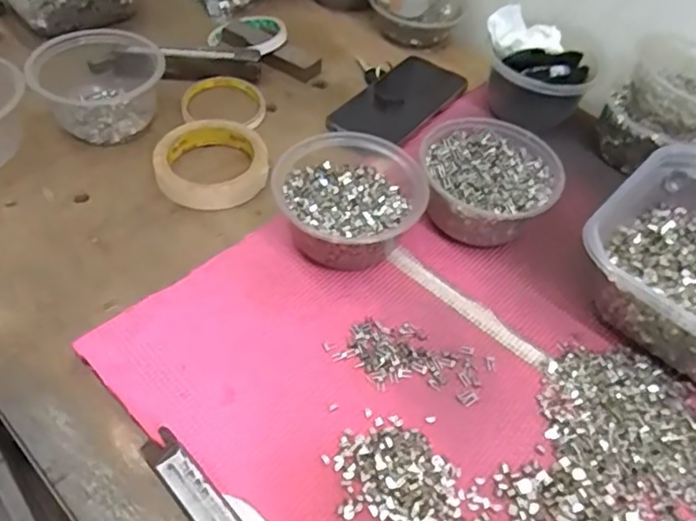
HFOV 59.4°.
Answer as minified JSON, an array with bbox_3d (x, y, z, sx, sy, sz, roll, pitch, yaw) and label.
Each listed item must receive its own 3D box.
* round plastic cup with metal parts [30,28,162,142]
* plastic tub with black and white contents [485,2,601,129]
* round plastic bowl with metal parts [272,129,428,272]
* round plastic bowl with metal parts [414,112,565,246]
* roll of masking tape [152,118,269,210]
[{"bbox_3d":[-0.231,-0.171,0.575,0.109,0.059,0.110,-13,53,-14],"label":"round plastic cup with metal parts"},{"bbox_3d":[0.183,-0.186,0.602,0.109,0.074,0.089,19,52,11],"label":"plastic tub with black and white contents"},{"bbox_3d":[0.002,-0.045,0.487,0.109,0.058,0.115,2,51,-2],"label":"round plastic bowl with metal parts"},{"bbox_3d":[0.115,-0.064,0.515,0.109,0.056,0.114,2,51,-2],"label":"round plastic bowl with metal parts"},{"bbox_3d":[-0.122,-0.089,0.547,0.095,0.021,0.093,2,51,-2],"label":"roll of masking tape"}]

